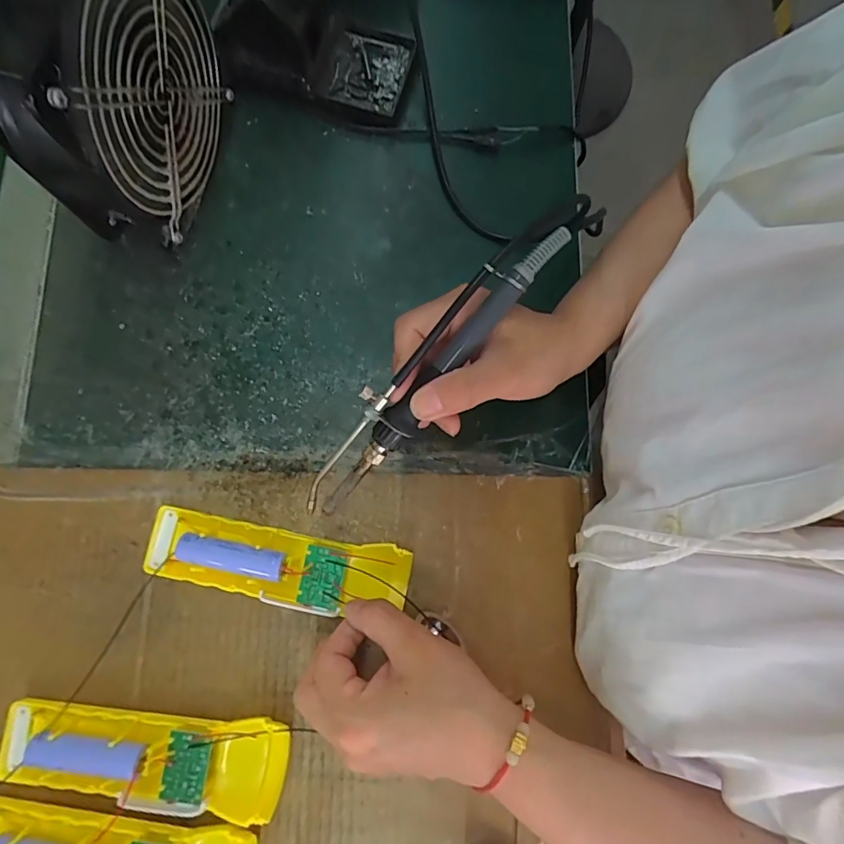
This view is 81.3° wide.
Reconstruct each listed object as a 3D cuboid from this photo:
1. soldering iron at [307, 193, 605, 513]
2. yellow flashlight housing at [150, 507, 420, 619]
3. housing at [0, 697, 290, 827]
[{"bbox_3d":[0.009,-0.033,0.261,0.027,0.023,0.211,43,98,8],"label":"soldering iron"},{"bbox_3d":[-0.087,0.086,0.295,0.158,0.023,0.044,8,77,5],"label":"yellow flashlight housing"},{"bbox_3d":[-0.158,0.190,0.279,0.156,0.026,0.048,4,80,0],"label":"housing"}]

